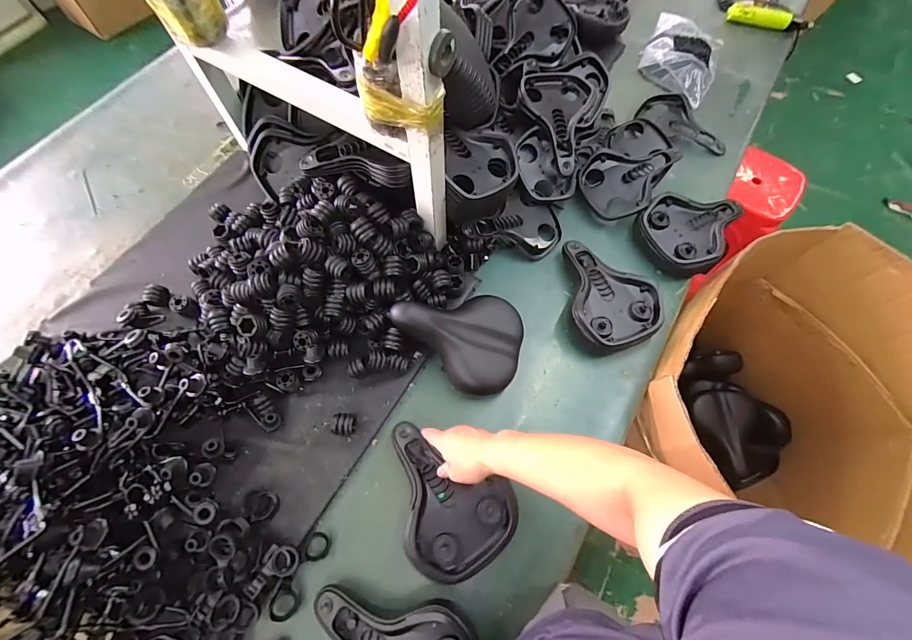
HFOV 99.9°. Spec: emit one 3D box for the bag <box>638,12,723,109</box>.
[{"bbox_3d":[0.643,-0.753,1.088,0.209,0.061,0.256,29,70,12],"label":"bag"}]

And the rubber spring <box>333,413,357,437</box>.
[{"bbox_3d":[-0.200,0.188,0.690,0.040,0.032,0.040,0,80,-1],"label":"rubber spring"}]

